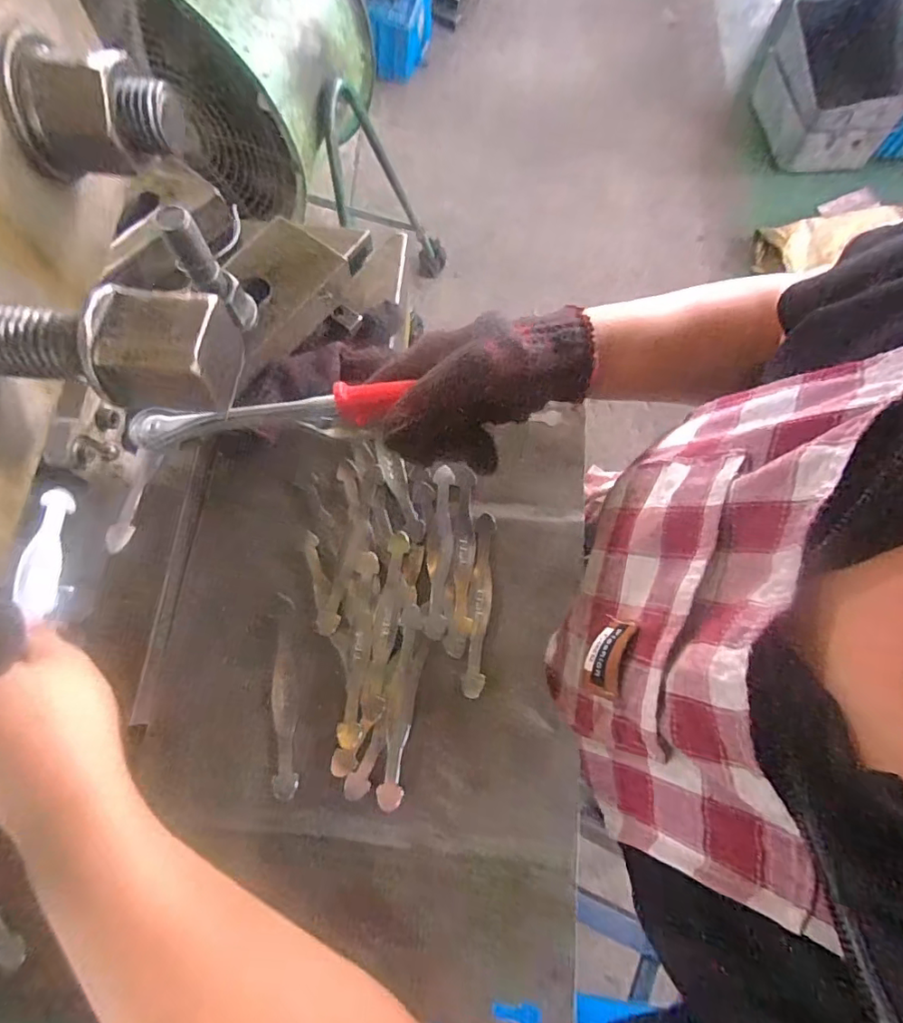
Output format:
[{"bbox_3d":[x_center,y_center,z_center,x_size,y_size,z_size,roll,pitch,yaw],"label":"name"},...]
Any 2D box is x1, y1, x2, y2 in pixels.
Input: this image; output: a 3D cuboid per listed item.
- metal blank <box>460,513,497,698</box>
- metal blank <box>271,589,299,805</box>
[{"bbox_3d":[0.024,0.073,0.442,0.017,0.004,0.148,6,71,3],"label":"metal blank"},{"bbox_3d":[-0.132,0.143,0.427,0.020,0.004,0.150,-5,76,0],"label":"metal blank"}]

